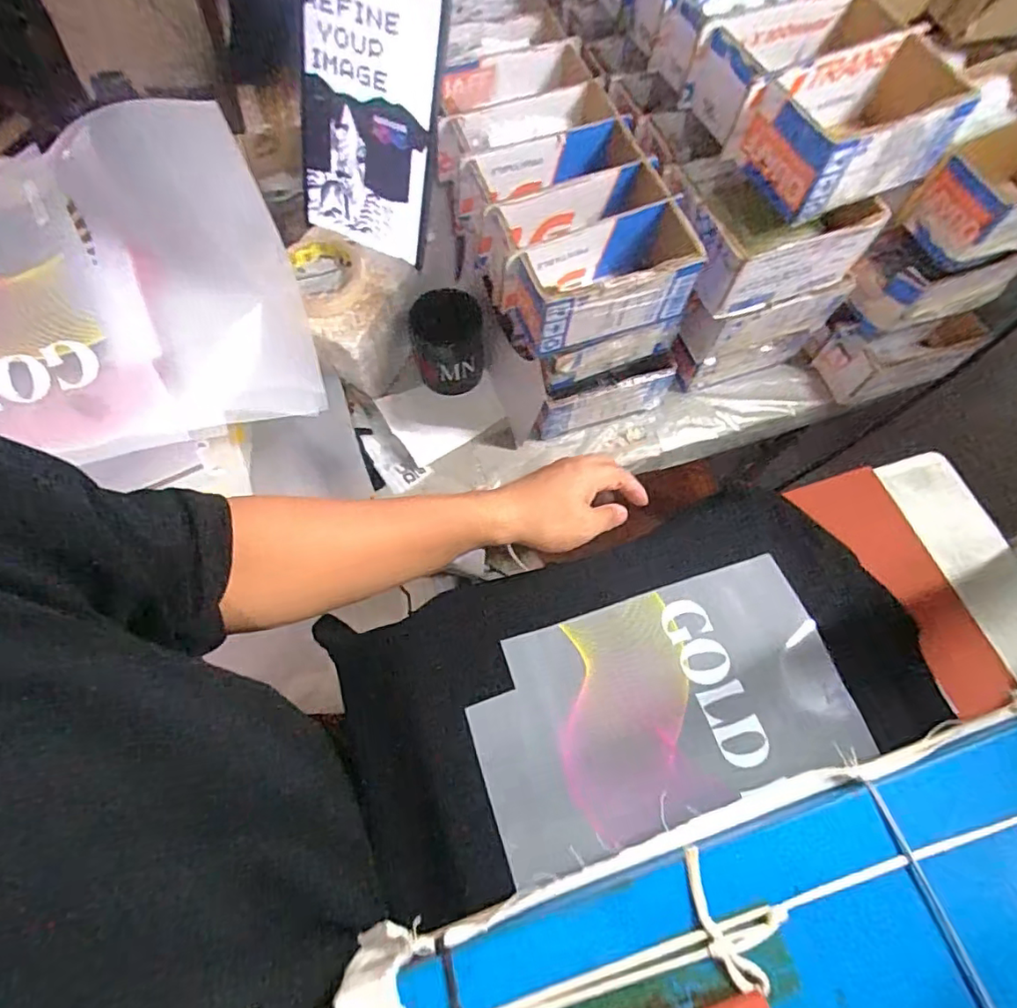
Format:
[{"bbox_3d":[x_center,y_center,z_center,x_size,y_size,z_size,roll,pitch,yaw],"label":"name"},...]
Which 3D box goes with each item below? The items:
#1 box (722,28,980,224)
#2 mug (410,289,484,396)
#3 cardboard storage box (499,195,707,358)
[{"bbox_3d":[0.295,-0.323,0.497,0.167,0.072,0.098,-24,70,-12],"label":"box"},{"bbox_3d":[-0.074,-0.191,0.680,0.087,0.082,0.087,-6,68,-5],"label":"mug"},{"bbox_3d":[0.088,-0.204,0.524,0.181,0.084,0.082,-20,69,-10],"label":"cardboard storage box"}]

